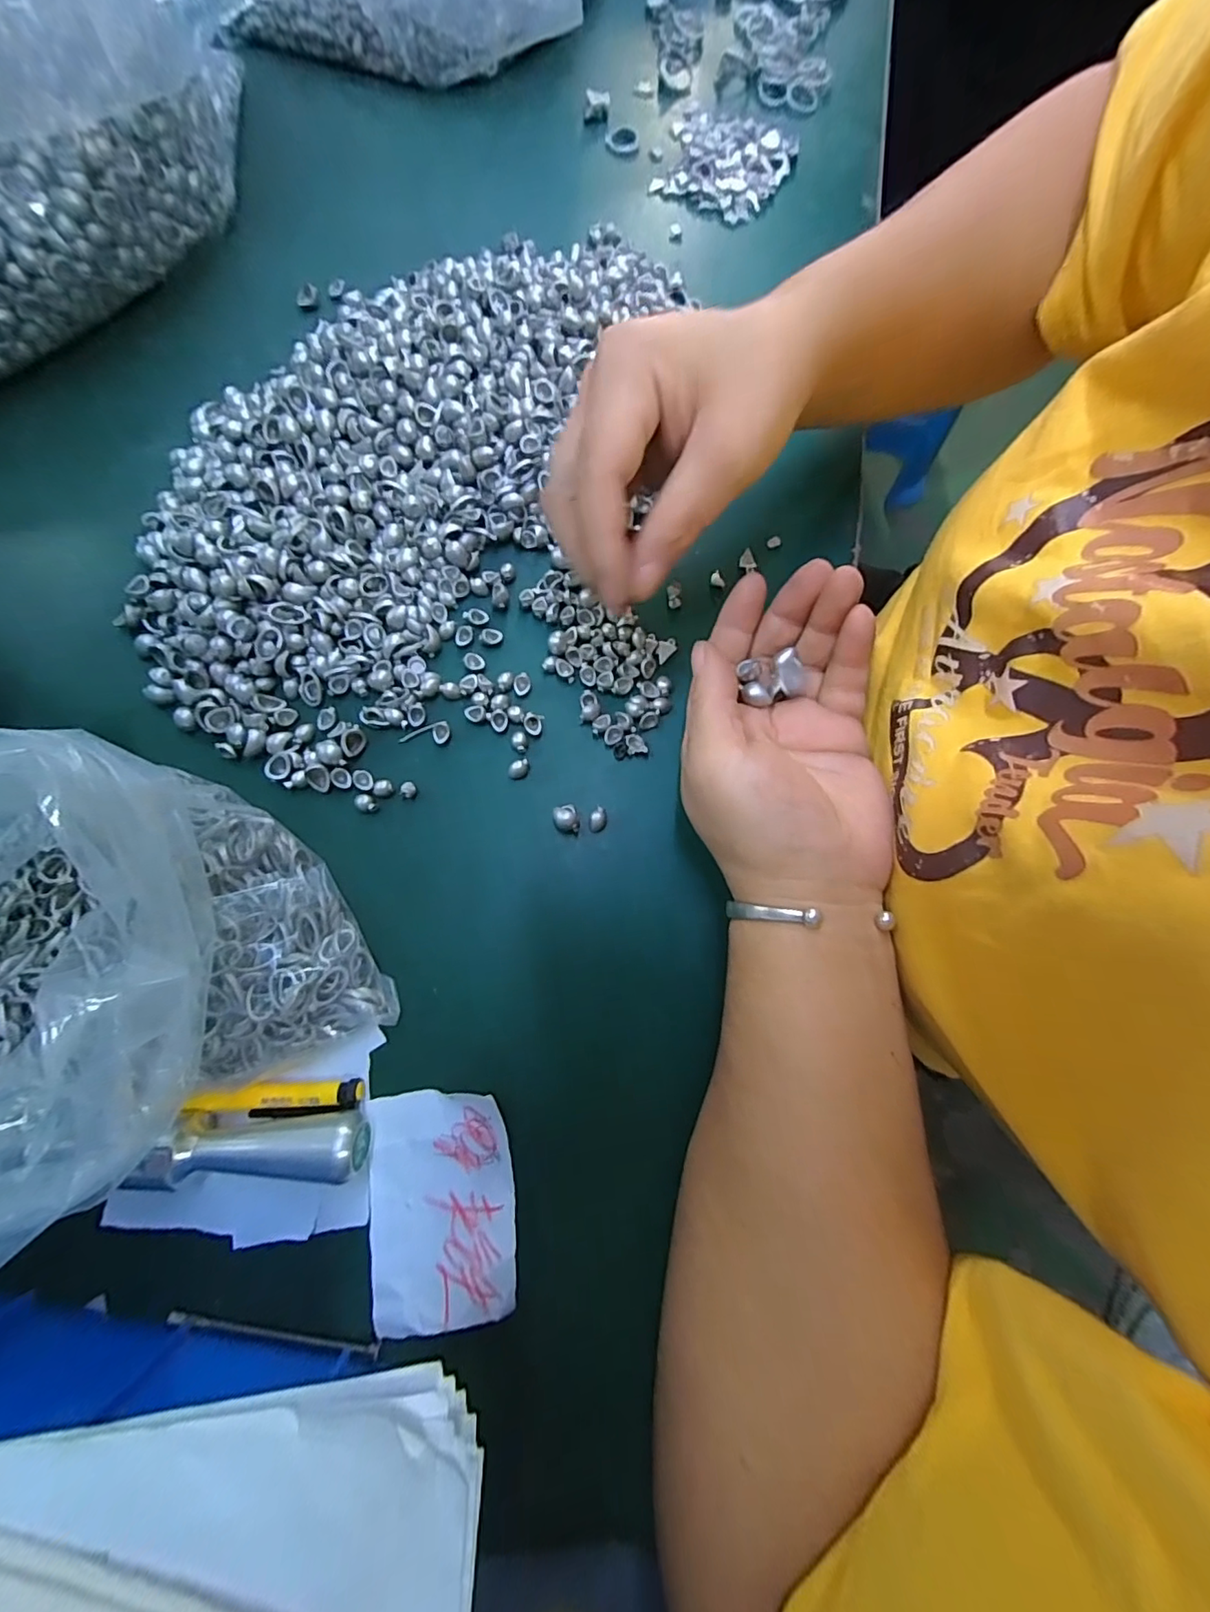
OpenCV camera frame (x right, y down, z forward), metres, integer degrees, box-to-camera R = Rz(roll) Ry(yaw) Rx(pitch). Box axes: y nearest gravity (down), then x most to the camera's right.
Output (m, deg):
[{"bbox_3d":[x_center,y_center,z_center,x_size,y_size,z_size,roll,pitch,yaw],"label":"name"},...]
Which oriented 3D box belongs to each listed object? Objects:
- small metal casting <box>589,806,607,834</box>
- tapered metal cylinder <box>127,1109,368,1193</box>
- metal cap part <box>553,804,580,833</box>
[{"bbox_3d":[-0.003,0.006,0.239,0.008,0.007,0.011,-9,76,-3],"label":"small metal casting"},{"bbox_3d":[-0.123,0.123,0.194,0.074,0.018,0.019,-4,76,-2],"label":"tapered metal cylinder"},{"bbox_3d":[-0.017,0.006,0.237,0.010,0.009,0.012,-10,76,-4],"label":"metal cap part"}]

